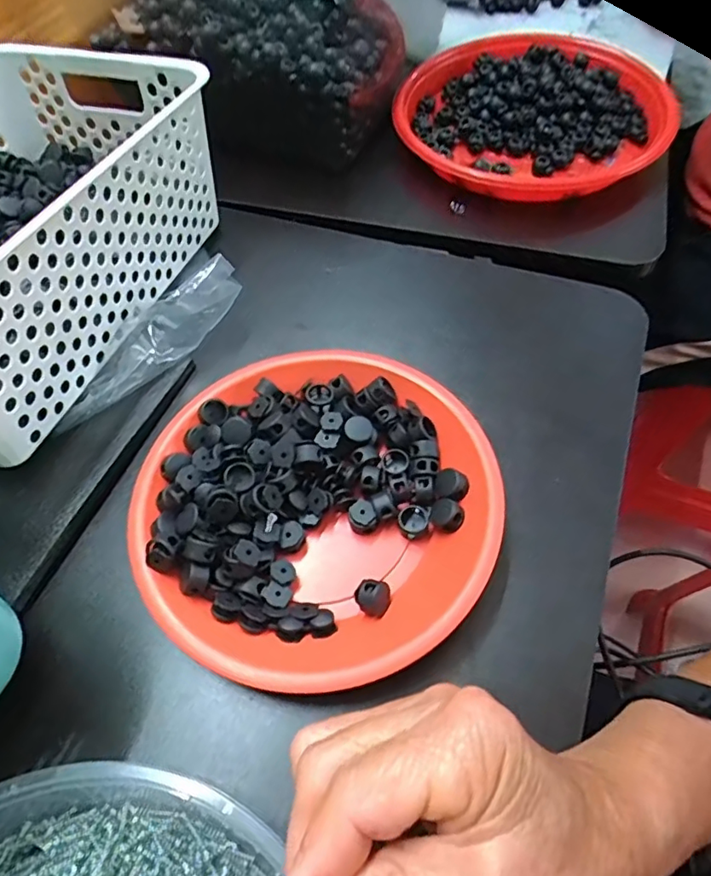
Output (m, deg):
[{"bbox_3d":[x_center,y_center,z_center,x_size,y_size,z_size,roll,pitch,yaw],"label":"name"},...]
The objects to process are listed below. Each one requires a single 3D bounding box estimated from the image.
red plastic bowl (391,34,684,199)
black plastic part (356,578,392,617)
[{"bbox_3d":[0.152,-0.289,0.497,0.216,0.080,0.216,-1,57,2],"label":"red plastic bowl"},{"bbox_3d":[0.009,0.082,0.282,0.016,0.014,0.016,-1,57,2],"label":"black plastic part"}]

